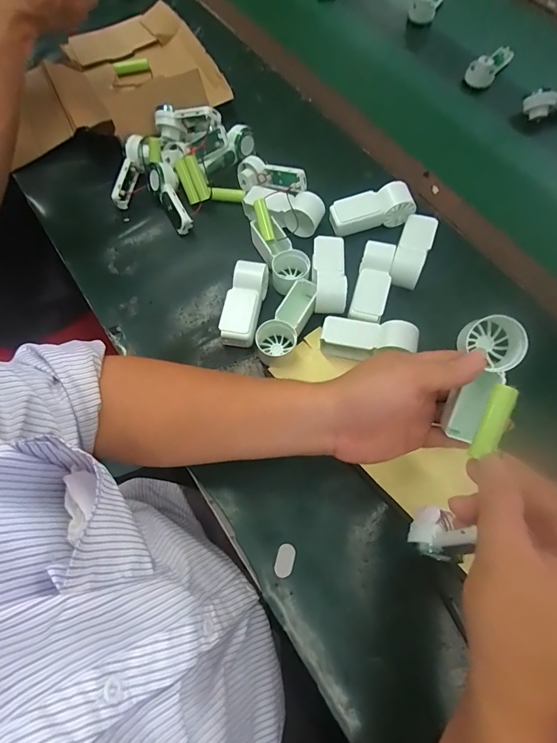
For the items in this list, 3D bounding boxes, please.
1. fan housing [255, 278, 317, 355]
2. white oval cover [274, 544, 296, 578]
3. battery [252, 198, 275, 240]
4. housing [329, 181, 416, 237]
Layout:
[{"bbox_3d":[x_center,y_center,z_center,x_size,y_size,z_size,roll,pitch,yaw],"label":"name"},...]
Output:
[{"bbox_3d":[0.012,-0.057,0.413,0.039,0.032,0.082,24,69,11],"label":"fan housing"},{"bbox_3d":[0.005,0.160,0.338,0.015,0.004,0.026,12,67,6],"label":"white oval cover"},{"bbox_3d":[-0.017,-0.171,0.454,0.012,0.044,0.010,-22,23,-8],"label":"battery"},{"bbox_3d":[0.106,-0.186,0.462,0.093,0.032,0.037,-13,66,-5],"label":"housing"}]

